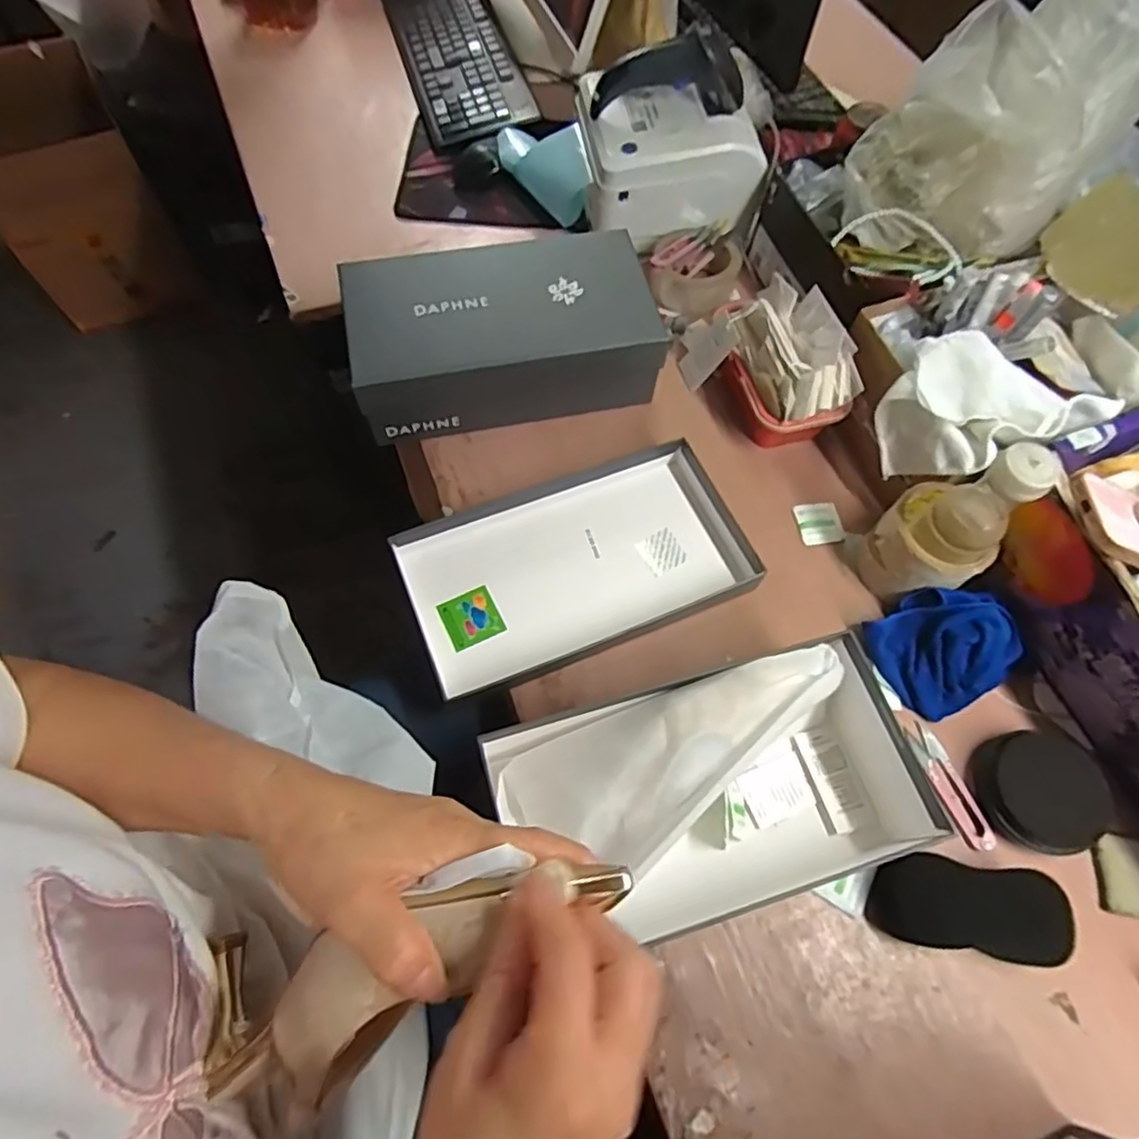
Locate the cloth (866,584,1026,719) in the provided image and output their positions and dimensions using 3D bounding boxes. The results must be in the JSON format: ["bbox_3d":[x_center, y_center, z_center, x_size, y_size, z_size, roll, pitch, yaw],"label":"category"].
[{"bbox_3d":[0.323,0.066,0.568,0.103,0.055,0.101,-29,69,-15],"label":"cloth"}]

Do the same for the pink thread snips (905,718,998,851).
[{"bbox_3d":[0.315,0.177,0.542,0.028,0.009,0.101,-18,66,-10],"label":"pink thread snips"}]

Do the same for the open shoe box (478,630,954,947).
[{"bbox_3d":[0.119,0.167,0.493,0.330,0.092,0.164,-13,66,-8],"label":"open shoe box"}]

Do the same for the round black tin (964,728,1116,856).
[{"bbox_3d":[0.377,0.179,0.530,0.092,0.034,0.090,1,64,-2],"label":"round black tin"}]

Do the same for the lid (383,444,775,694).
[{"bbox_3d":[0.010,-0.003,0.604,0.310,0.040,0.167,-21,67,-12],"label":"lid"}]

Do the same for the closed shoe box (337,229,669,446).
[{"bbox_3d":[-0.069,-0.240,0.671,0.290,0.101,0.150,-12,65,-7],"label":"closed shoe box"}]

